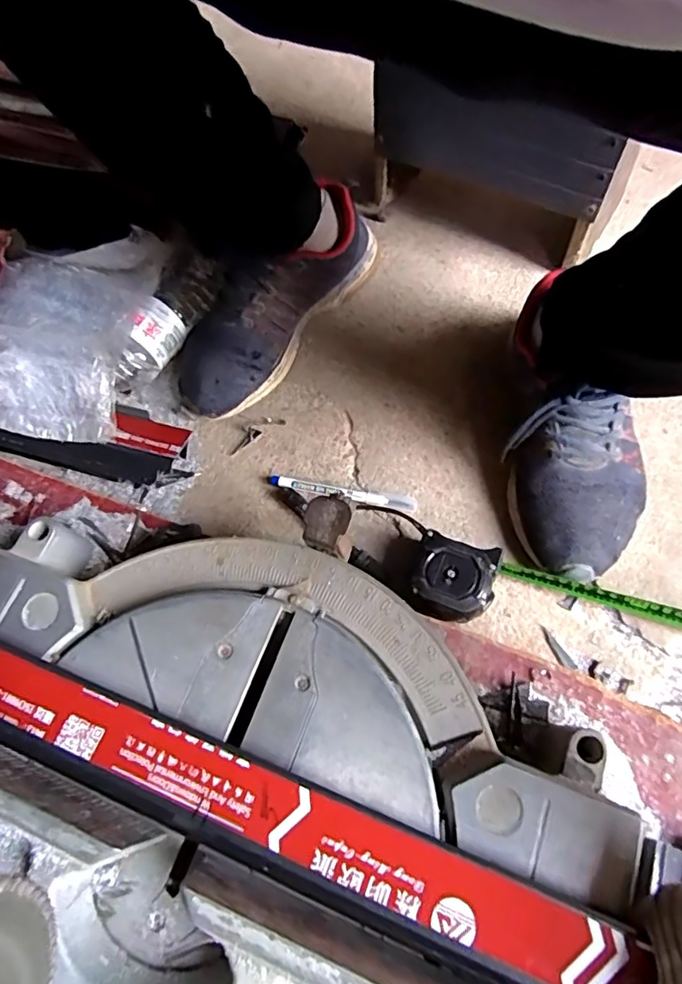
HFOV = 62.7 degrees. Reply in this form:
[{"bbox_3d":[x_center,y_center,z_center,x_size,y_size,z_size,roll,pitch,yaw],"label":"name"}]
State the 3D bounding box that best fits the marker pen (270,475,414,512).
[{"bbox_3d":[0.001,0.000,0.527,0.140,0.010,0.014,11,67,6],"label":"marker pen"}]

